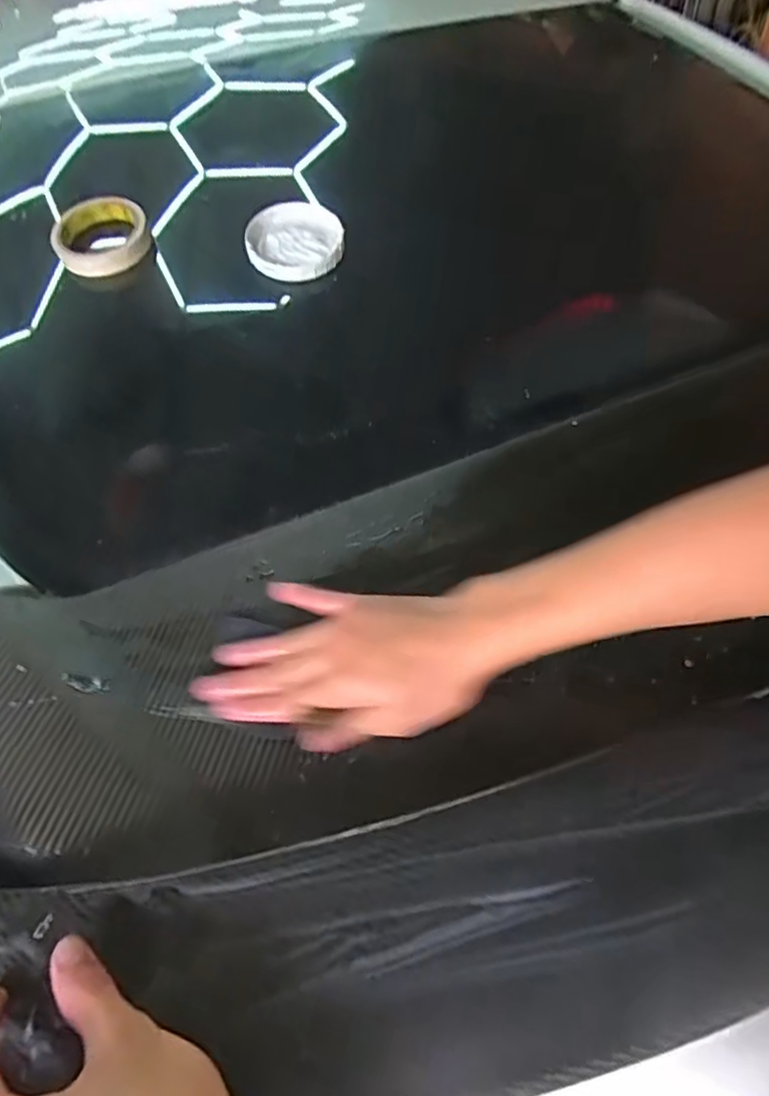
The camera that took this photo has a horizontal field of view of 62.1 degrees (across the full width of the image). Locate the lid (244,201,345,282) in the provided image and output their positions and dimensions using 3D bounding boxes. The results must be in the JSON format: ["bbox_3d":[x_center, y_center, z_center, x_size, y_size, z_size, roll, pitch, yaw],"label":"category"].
[{"bbox_3d":[-0.089,-0.307,0.631,0.092,0.016,0.098,-2,68,-6],"label":"lid"}]

